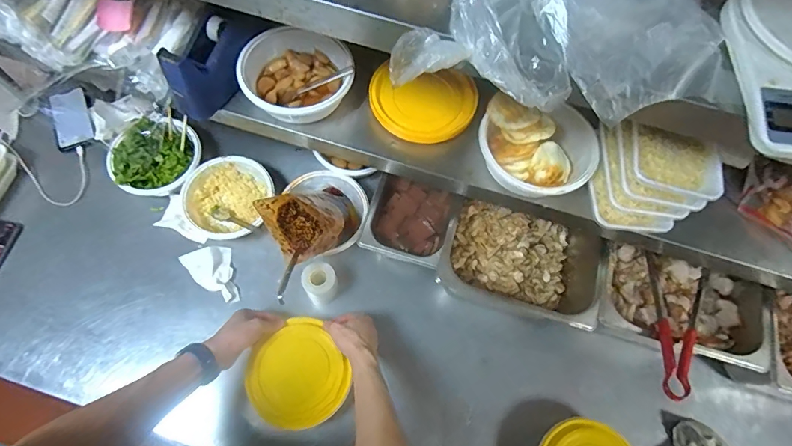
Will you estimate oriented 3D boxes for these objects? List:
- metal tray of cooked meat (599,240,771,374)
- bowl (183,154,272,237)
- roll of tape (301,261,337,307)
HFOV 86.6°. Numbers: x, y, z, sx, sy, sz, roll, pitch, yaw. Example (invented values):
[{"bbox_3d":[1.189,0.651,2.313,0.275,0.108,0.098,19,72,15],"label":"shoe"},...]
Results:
[{"bbox_3d":[0.466,0.137,0.723,0.269,0.108,0.170,15,66,4],"label":"metal tray of cooked meat"},{"bbox_3d":[-0.332,-0.053,0.834,0.149,0.062,0.167,7,66,0],"label":"bowl"},{"bbox_3d":[-0.136,0.106,0.746,0.057,0.077,0.054,1,66,-2],"label":"roll of tape"}]

